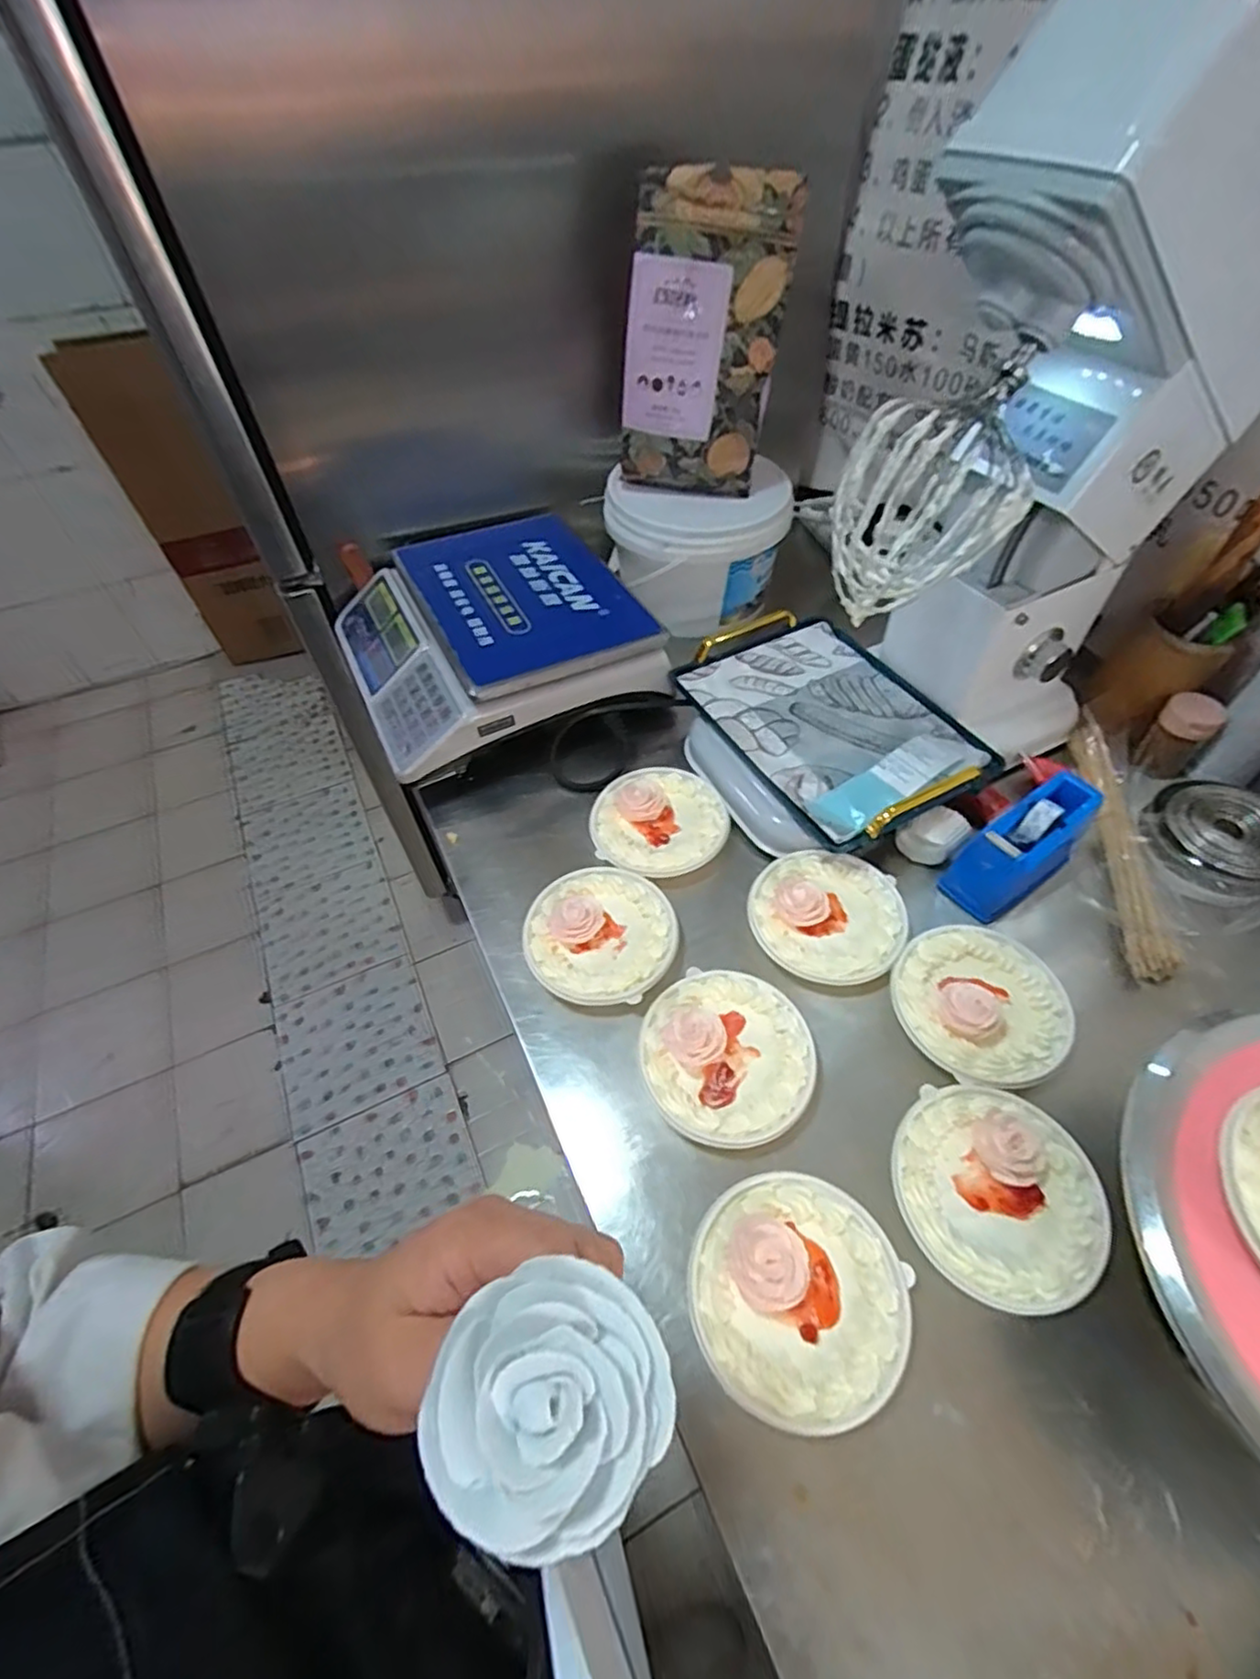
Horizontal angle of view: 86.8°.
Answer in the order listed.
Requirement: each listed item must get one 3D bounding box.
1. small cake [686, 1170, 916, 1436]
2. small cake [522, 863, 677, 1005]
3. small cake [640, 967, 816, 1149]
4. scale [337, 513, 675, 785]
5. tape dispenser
[{"bbox_3d":[0.110,0.293,0.434,0.137,0.041,0.134,-8,53,-4],"label":"small cake"},{"bbox_3d":[-0.025,0.081,0.601,0.129,0.034,0.134,-1,53,1],"label":"small cake"},{"bbox_3d":[0.079,0.168,0.532,0.131,0.043,0.134,-1,53,1],"label":"small cake"},{"bbox_3d":[-0.171,-0.252,0.800,0.326,0.086,0.316,-23,55,-15],"label":"scale"},{"bbox_3d":[0.364,0.011,0.614,0.135,0.088,0.070,-29,57,-19],"label":"tape dispenser"}]

